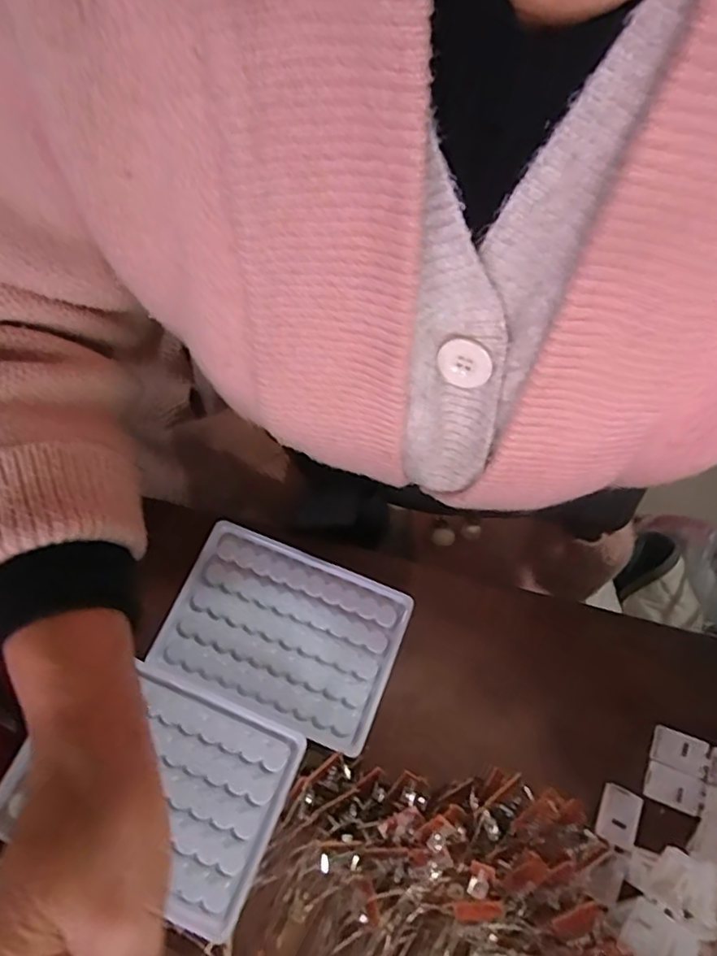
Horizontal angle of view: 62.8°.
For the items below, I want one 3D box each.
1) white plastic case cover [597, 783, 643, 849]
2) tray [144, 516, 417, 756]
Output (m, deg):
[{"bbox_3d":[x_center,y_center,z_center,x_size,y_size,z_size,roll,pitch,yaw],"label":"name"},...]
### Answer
[{"bbox_3d":[0.140,0.182,0.316,0.019,0.004,0.028,26,69,8],"label":"white plastic case cover"},{"bbox_3d":[-0.044,0.090,0.347,0.129,0.009,0.095,22,68,6],"label":"tray"}]

